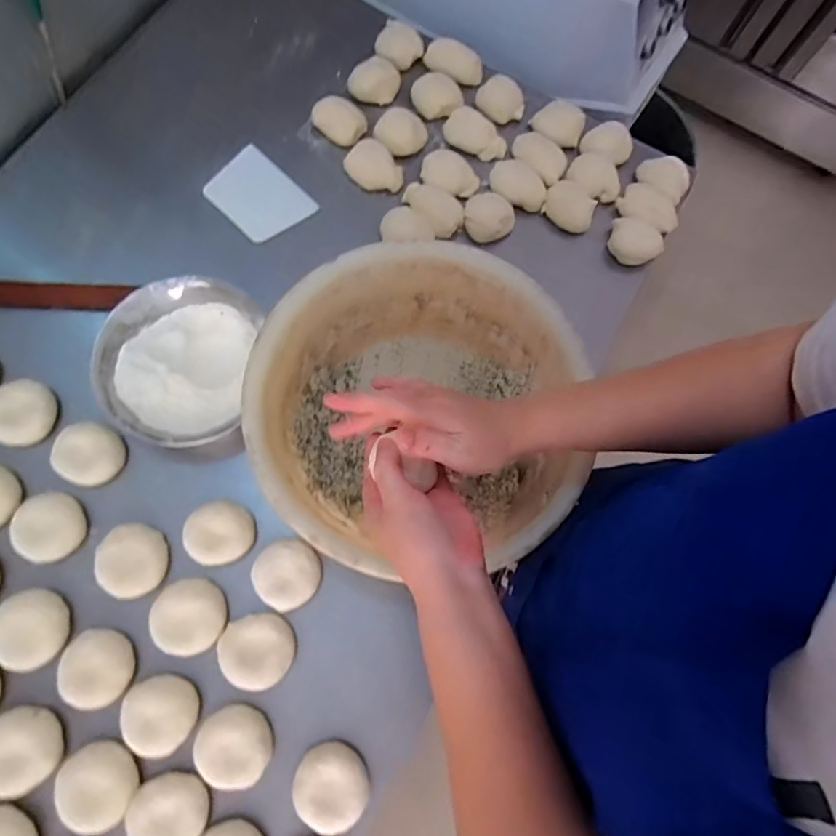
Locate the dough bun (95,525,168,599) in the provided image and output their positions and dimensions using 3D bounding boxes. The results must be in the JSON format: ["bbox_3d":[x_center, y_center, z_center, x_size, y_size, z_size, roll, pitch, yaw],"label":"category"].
[{"bbox_3d":[-0.293,0.146,0.548,0.062,0.028,0.071,-3,74,-4],"label":"dough bun"}]

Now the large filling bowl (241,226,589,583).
[{"bbox_3d":[0.001,-0.010,0.548,0.308,0.109,0.316,0,72,-1],"label":"large filling bowl"}]

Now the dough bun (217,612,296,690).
[{"bbox_3d":[-0.162,0.233,0.536,0.071,0.020,0.068,1,74,-3],"label":"dough bun"}]

